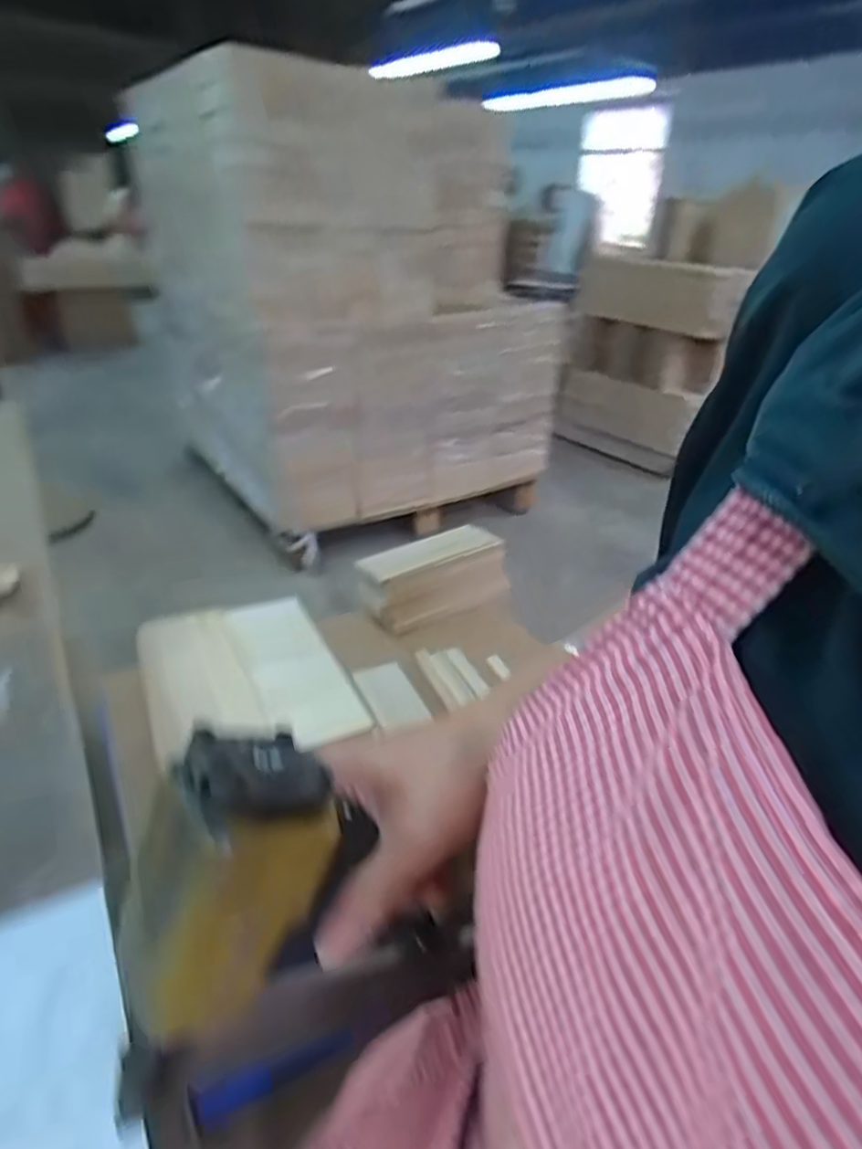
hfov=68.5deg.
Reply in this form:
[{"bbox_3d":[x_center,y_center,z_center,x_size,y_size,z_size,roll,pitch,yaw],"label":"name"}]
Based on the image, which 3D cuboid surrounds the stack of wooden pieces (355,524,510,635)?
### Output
[{"bbox_3d":[0.017,0.003,1.181,0.303,0.121,0.084,-19,36,-33],"label":"stack of wooden pieces"}]

